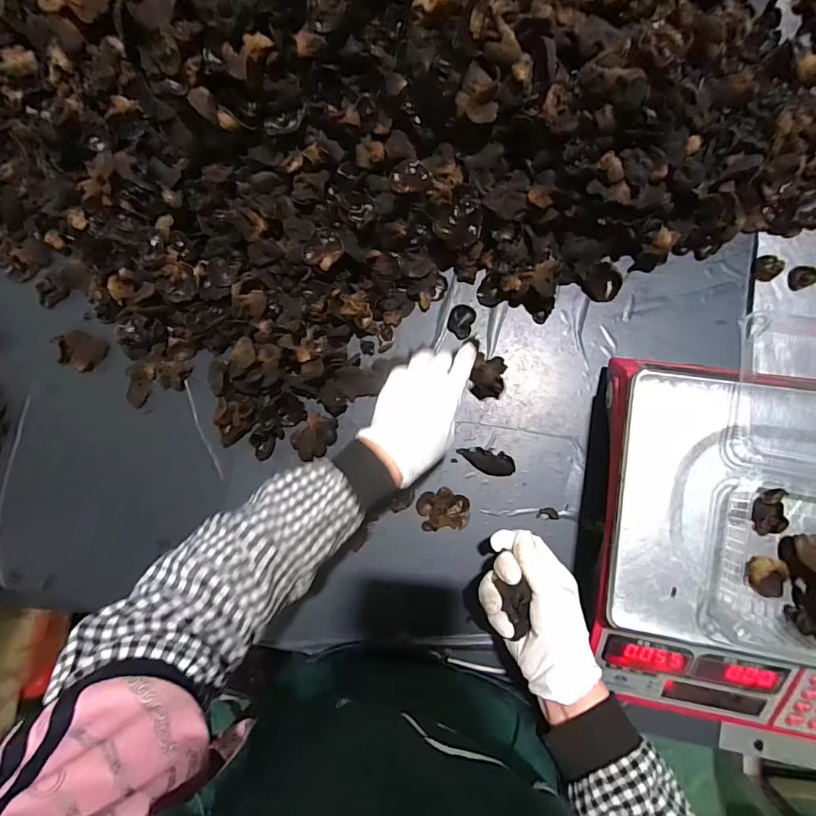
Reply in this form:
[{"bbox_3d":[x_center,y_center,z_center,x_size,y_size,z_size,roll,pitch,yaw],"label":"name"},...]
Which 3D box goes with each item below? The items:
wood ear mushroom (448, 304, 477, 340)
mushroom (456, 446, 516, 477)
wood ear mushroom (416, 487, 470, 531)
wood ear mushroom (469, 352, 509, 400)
[{"bbox_3d":[0.062,-0.101,0.524,0.028,0.009,0.039,20,86,9],"label":"wood ear mushroom"},{"bbox_3d":[0.087,0.060,0.503,0.062,0.008,0.027,10,85,8],"label":"mushroom"},{"bbox_3d":[0.039,0.112,0.498,0.056,0.015,0.044,-3,83,6],"label":"wood ear mushroom"},{"bbox_3d":[0.091,-0.036,0.505,0.035,0.025,0.049,17,86,8],"label":"wood ear mushroom"}]

